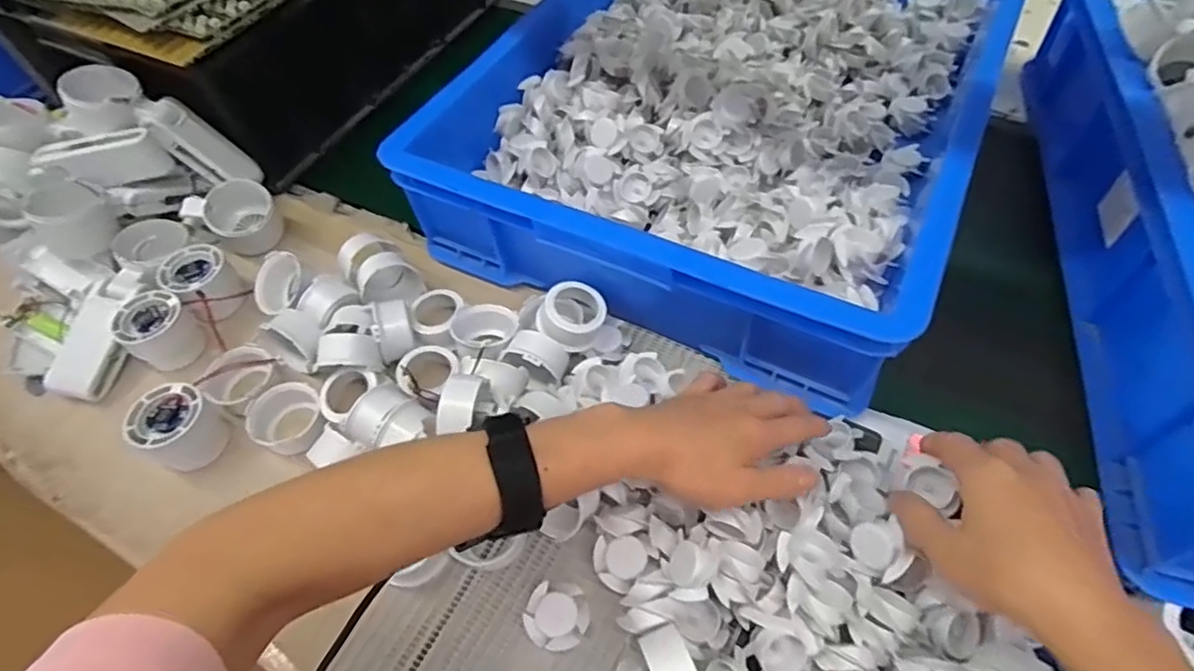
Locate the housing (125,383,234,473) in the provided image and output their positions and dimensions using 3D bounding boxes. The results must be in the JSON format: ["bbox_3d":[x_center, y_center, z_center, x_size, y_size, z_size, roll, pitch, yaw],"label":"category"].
[{"bbox_3d":[-0.311,0.071,0.475,0.049,0.049,0.051,-2,55,3],"label":"housing"}]

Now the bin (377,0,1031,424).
[{"bbox_3d":[0.141,-0.259,0.618,0.426,0.111,0.610,22,60,18],"label":"bin"}]

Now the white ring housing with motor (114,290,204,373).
[{"bbox_3d":[-0.368,-0.003,0.530,0.055,0.045,0.053,25,61,20],"label":"white ring housing with motor"}]

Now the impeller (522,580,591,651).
[{"bbox_3d":[-0.025,0.180,0.403,0.040,0.010,0.039,-2,55,3],"label":"impeller"}]

